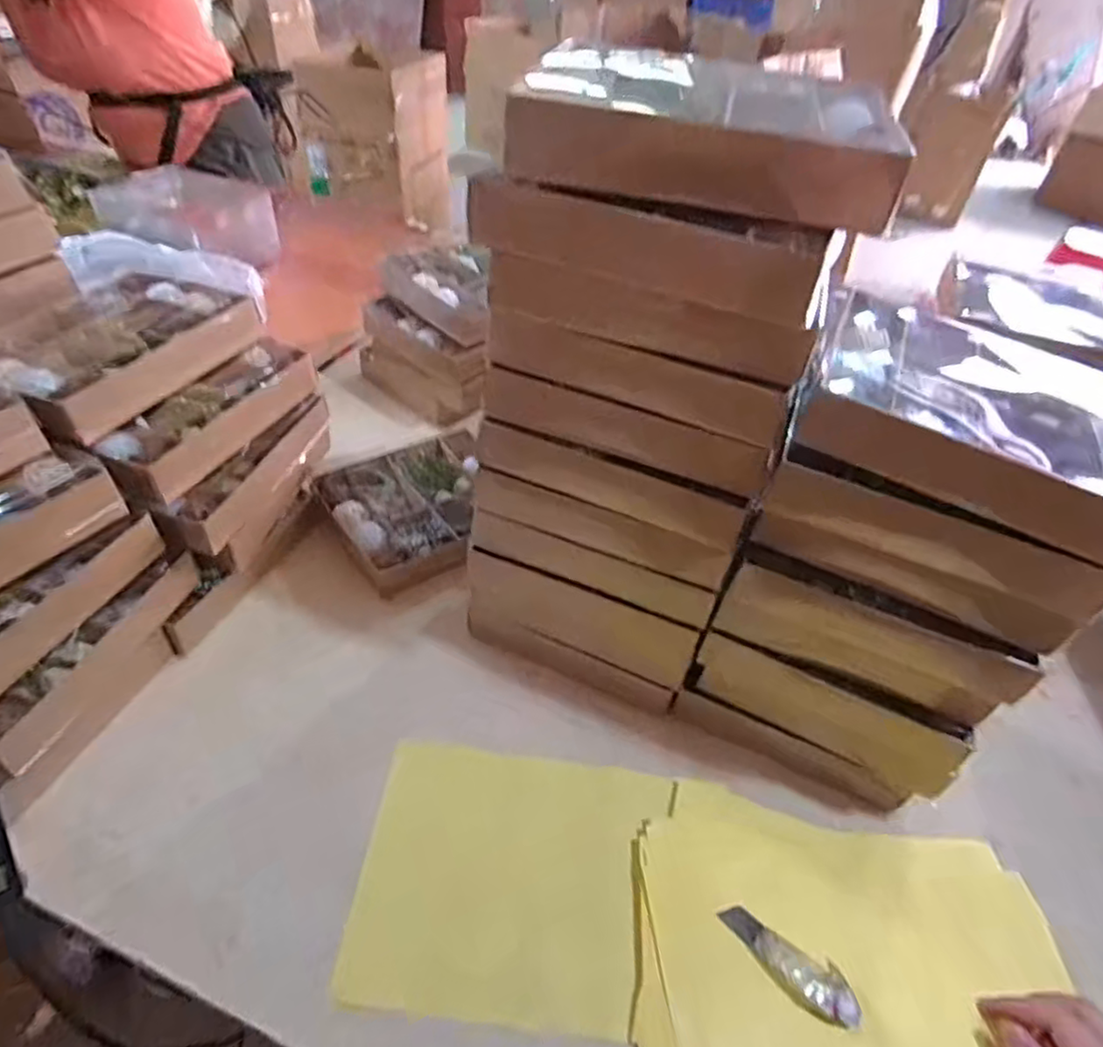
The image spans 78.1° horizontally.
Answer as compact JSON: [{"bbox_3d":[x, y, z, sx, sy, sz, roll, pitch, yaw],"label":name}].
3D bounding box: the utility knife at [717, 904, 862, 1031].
[{"bbox_3d":[0.166,0.308,0.475,0.098,0.013,0.034,31,49,23],"label":"utility knife"}]

